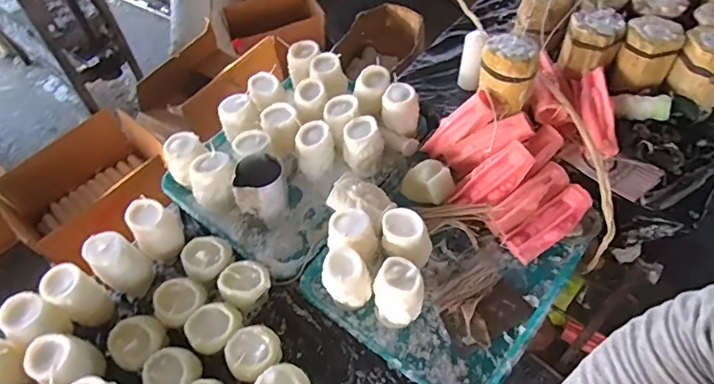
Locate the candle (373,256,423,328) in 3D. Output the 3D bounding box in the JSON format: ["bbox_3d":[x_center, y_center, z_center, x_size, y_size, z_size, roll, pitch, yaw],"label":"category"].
[{"bbox_3d":[0.060,0.149,0.730,0.067,0.085,0.075,1,54,5],"label":"candle"}]

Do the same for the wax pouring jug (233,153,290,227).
[{"bbox_3d":[-0.163,0.000,0.855,0.081,0.107,0.089,-2,54,3],"label":"wax pouring jug"}]

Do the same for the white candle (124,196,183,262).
[{"bbox_3d":[-0.334,0.069,0.825,0.068,0.108,0.069,-29,57,-16],"label":"white candle"}]

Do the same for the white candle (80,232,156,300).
[{"bbox_3d":[-0.378,0.118,0.794,0.067,0.116,0.071,35,63,26],"label":"white candle"}]

